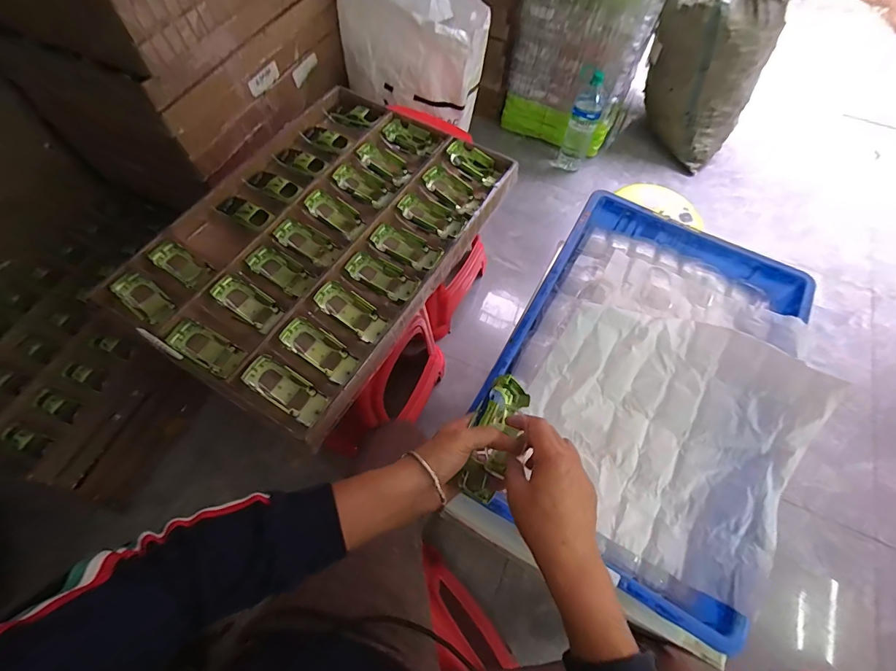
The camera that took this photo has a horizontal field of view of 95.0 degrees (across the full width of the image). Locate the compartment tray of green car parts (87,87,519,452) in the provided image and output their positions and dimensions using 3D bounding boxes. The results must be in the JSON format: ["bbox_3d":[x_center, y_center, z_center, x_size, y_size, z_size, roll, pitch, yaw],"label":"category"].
[{"bbox_3d":[-0.212,-0.191,0.752,0.460,0.052,0.652,29,66,13],"label":"compartment tray of green car parts"}]

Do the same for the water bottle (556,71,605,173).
[{"bbox_3d":[0.467,-0.725,1.416,0.102,0.298,0.093,21,65,9],"label":"water bottle"}]

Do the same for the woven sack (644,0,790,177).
[{"bbox_3d":[0.874,-0.946,1.358,0.380,0.539,0.314,35,68,15],"label":"woven sack"}]

